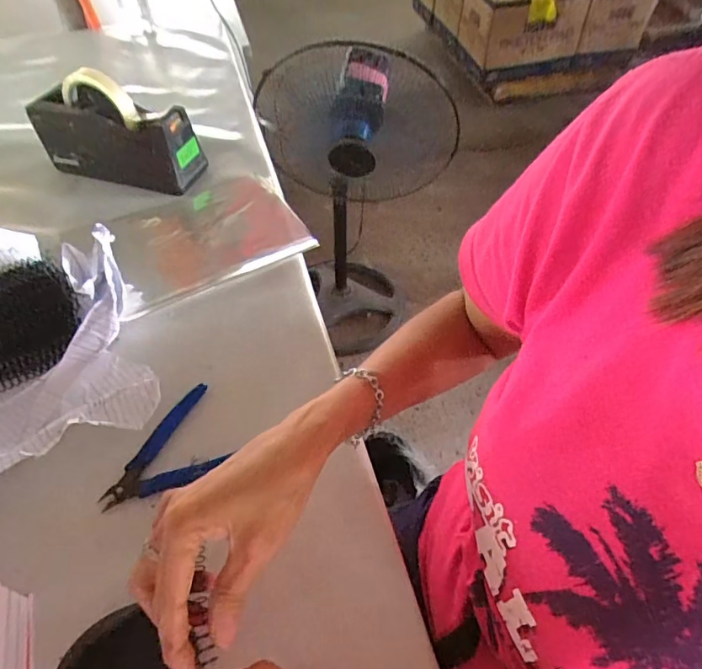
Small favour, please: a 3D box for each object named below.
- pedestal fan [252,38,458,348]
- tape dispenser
[{"bbox_3d":[0.001,-0.323,1.249,0.384,0.849,0.357,-14,53,-10],"label":"pedestal fan"},{"bbox_3d":[-0.301,-0.261,0.632,0.195,0.116,0.073,13,52,9],"label":"tape dispenser"}]

